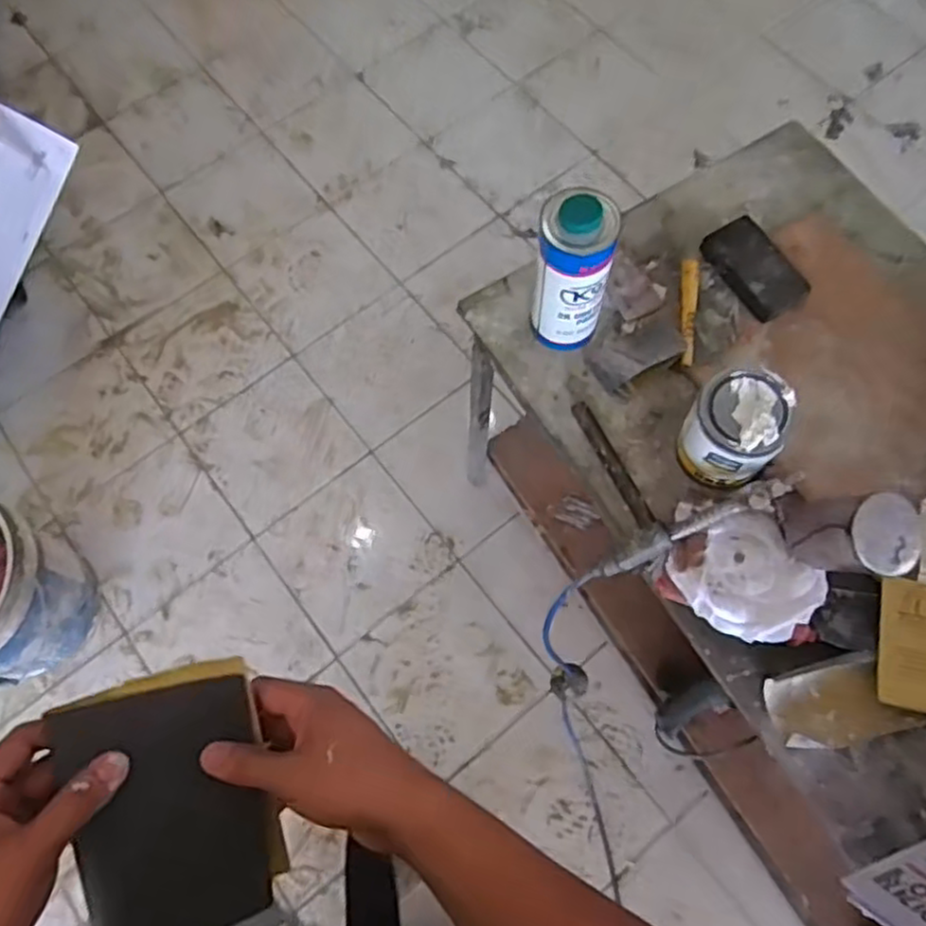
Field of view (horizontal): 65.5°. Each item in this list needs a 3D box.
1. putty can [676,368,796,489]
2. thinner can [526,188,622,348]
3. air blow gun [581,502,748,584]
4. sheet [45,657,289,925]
[{"bbox_3d":[0.288,-0.029,0.787,0.090,0.149,0.090,-1,69,2],"label":"putty can"},{"bbox_3d":[0.125,-0.211,0.830,0.083,0.216,0.070,8,70,5],"label":"thinner can"},{"bbox_3d":[0.218,0.083,0.770,0.187,0.044,0.042,-29,70,13],"label":"air blow gun"},{"bbox_3d":[-0.168,0.198,0.422,0.109,0.013,0.144,-14,83,-21],"label":"sheet"}]

